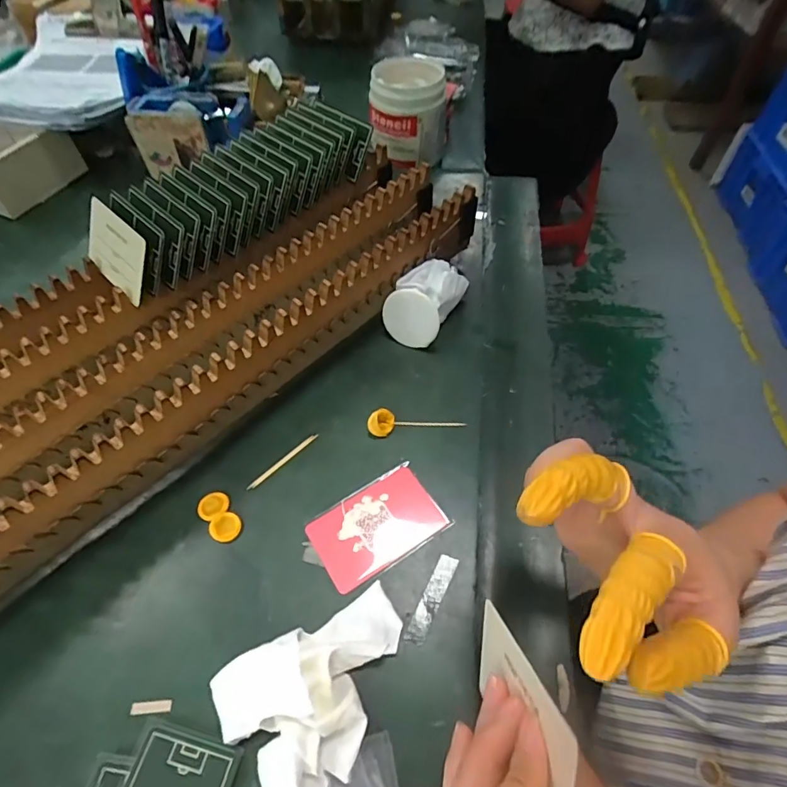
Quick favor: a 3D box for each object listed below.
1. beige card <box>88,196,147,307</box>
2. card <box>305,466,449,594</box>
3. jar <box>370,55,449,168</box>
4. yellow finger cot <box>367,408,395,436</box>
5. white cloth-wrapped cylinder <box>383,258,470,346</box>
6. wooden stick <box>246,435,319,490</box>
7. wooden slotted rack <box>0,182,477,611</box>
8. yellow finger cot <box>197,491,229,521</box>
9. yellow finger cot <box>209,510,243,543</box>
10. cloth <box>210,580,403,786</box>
[{"bbox_3d":[-0.217,-0.112,0.365,0.077,0.053,0.004,38,29,21],"label":"beige card"},{"bbox_3d":[-0.012,0.091,0.325,0.086,0.004,0.054,-29,59,-17],"label":"card"},{"bbox_3d":[0.020,-0.349,0.585,0.084,0.103,0.077,16,57,13],"label":"jar"},{"bbox_3d":[-0.010,0.022,0.364,0.021,0.014,0.016,-8,55,-3],"label":"yellow finger cot"},{"bbox_3d":[0.030,-0.082,0.417,0.048,0.048,0.077,29,61,21],"label":"white cloth-wrapped cylinder"},{"bbox_3d":[-0.083,0.049,0.353,0.063,0.004,0.005,-38,62,-22],"label":"wooden stick"},{"bbox_3d":[-0.143,0.002,0.345,0.065,0.080,0.569,38,64,25],"label":"wooden slotted rack"},{"bbox_3d":[-0.128,0.079,0.334,0.021,0.004,0.020,-1,55,2],"label":"yellow finger cot"},{"bbox_3d":[-0.116,0.092,0.324,0.021,0.005,0.020,-1,55,2],"label":"yellow finger cot"},{"bbox_3d":[-0.038,0.159,0.260,0.107,0.029,0.082,-39,62,-22],"label":"cloth"}]

